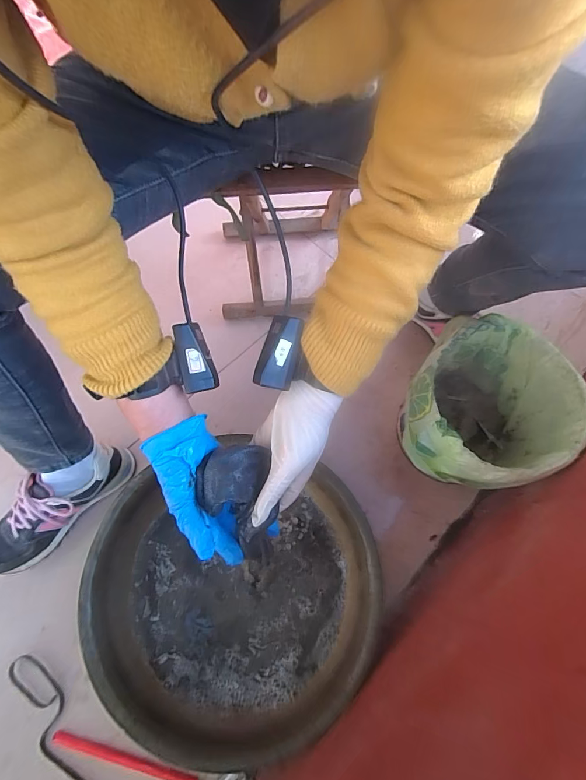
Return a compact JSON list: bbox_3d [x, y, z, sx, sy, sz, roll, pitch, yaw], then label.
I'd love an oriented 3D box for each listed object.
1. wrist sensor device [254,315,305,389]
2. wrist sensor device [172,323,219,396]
[{"bbox_3d":[-0.014,-0.035,0.354,0.033,0.013,0.067,15,91,6],"label":"wrist sensor device"},{"bbox_3d":[-0.099,-0.032,0.378,0.032,0.015,0.068,-15,99,-5],"label":"wrist sensor device"}]

